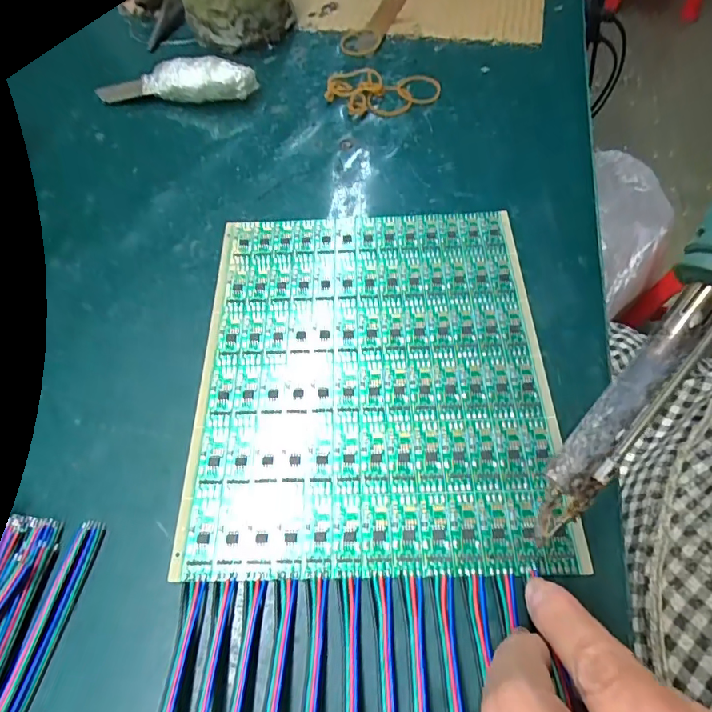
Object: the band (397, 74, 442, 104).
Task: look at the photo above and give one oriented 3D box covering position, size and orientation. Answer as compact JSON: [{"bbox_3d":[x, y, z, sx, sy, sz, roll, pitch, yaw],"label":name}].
[{"bbox_3d":[0.046,-0.194,0.344,0.031,0.004,0.029,2,61,5],"label":"band"}]

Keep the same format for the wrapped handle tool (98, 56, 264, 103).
[{"bbox_3d":[-0.131,-0.196,0.340,0.118,0.026,0.020,5,61,7],"label":"wrapped handle tool"}]

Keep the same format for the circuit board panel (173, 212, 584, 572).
[{"bbox_3d":[0.006,0.003,0.233,0.163,0.004,0.190,-2,60,2],"label":"circuit board panel"}]

